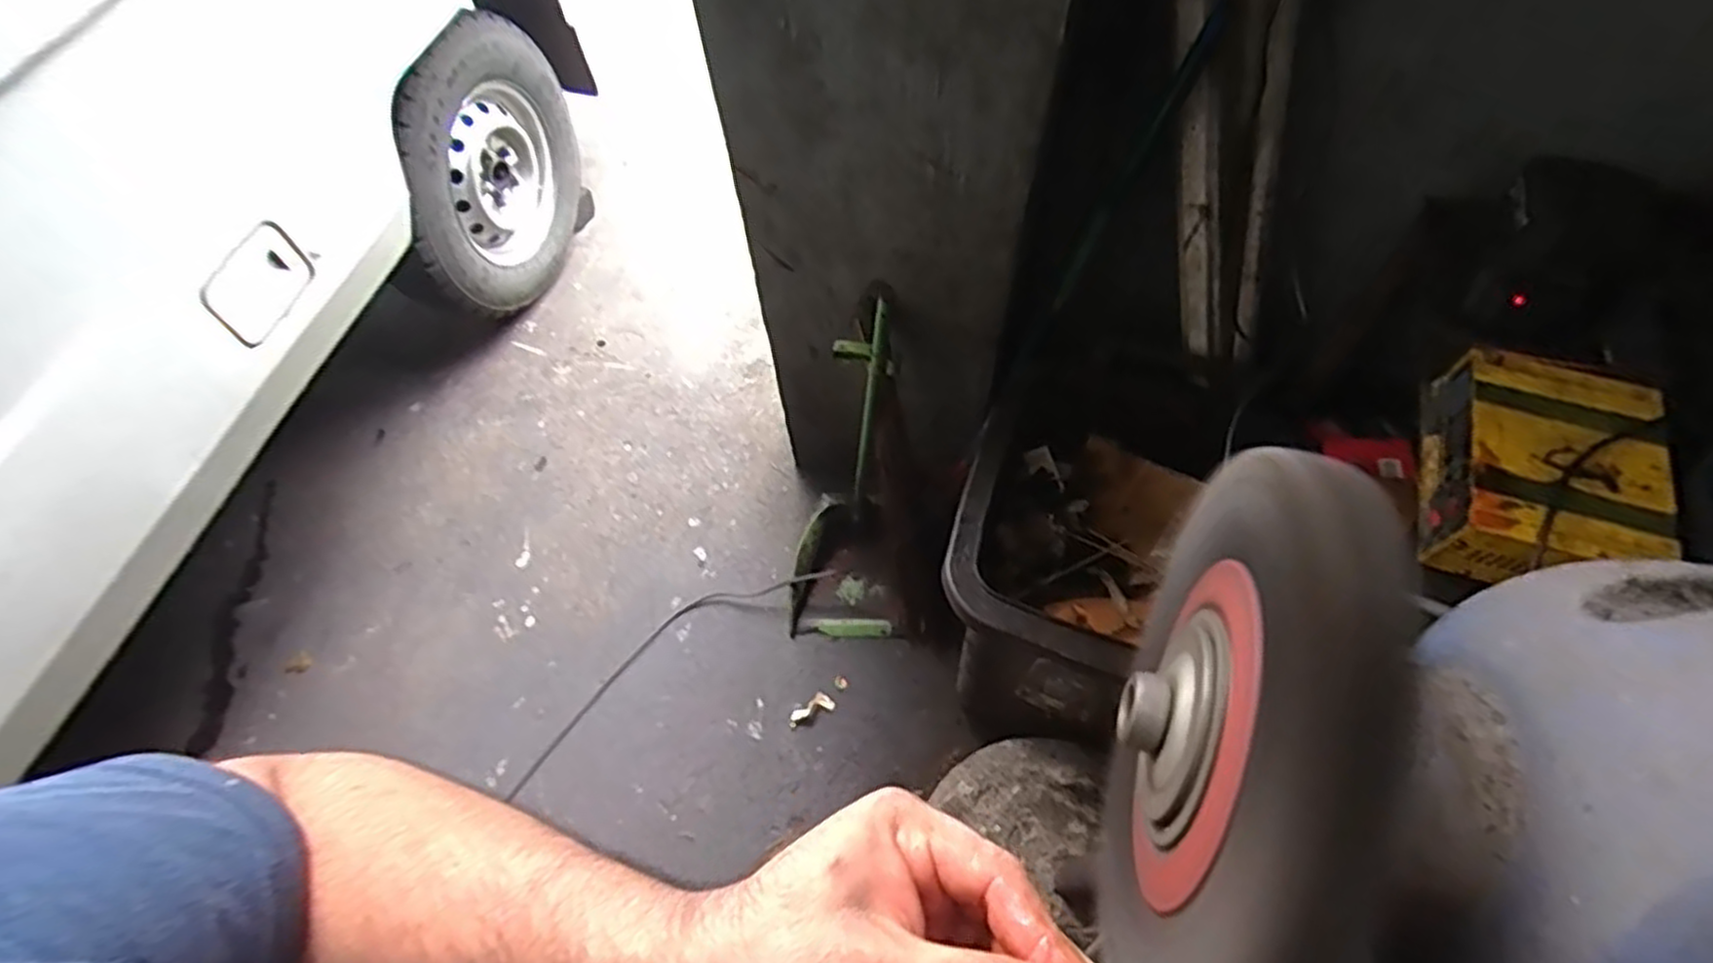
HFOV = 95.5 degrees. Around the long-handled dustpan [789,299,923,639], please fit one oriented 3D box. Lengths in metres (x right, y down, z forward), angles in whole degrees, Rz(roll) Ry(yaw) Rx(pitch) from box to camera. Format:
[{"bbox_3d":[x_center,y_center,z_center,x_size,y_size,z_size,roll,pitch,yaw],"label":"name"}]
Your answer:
[{"bbox_3d":[-0.013,0.031,1.283,0.247,0.650,0.287,-1,62,2],"label":"long-handled dustpan"}]

